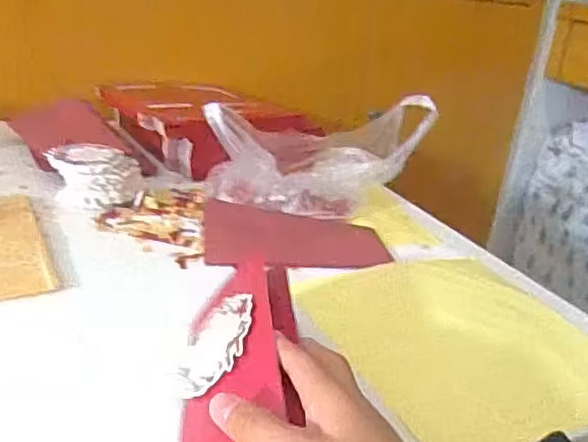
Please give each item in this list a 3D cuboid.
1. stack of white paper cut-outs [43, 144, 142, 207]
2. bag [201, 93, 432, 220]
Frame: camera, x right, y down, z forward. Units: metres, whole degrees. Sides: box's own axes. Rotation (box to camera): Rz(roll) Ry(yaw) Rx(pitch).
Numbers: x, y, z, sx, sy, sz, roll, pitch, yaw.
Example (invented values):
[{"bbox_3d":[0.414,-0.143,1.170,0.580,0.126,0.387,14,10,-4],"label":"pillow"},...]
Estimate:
[{"bbox_3d":[-0.206,-0.044,0.639,0.083,0.051,0.068,17,25,24],"label":"stack of white paper cut-outs"},{"bbox_3d":[0.019,-0.067,0.654,0.224,0.129,0.078,0,23,-15],"label":"bag"}]

